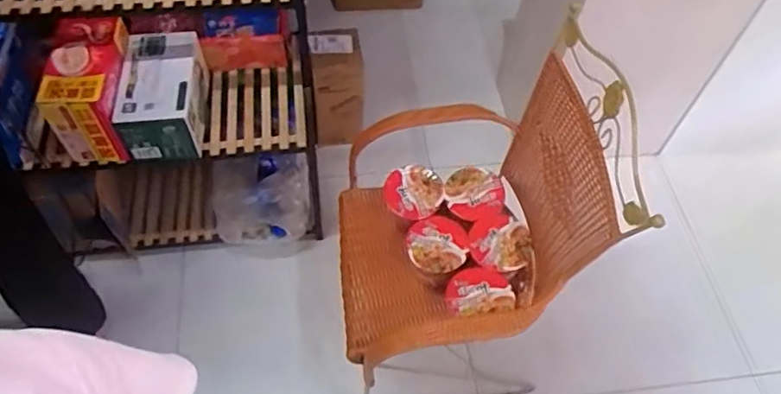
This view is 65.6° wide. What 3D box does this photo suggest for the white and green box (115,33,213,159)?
[{"bbox_3d":[-0.532,-0.231,1.446,0.182,0.164,0.282,-2,57,-5],"label":"white and green box"}]

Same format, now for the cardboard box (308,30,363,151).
[{"bbox_3d":[-0.169,-0.332,1.900,0.154,0.341,0.164,-5,57,-7],"label":"cardboard box"}]

